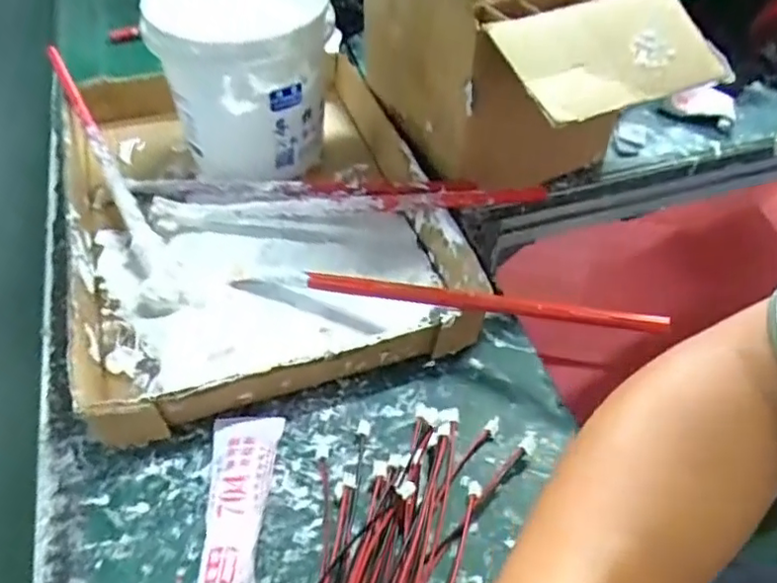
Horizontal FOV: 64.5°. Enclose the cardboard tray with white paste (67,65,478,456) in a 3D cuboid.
[{"bbox_3d":[-0.098,-0.069,0.436,0.246,0.038,0.326,-14,53,-13],"label":"cardboard tray with white paste"}]

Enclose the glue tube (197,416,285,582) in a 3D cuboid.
[{"bbox_3d":[-0.077,0.117,0.293,0.033,0.025,0.134,1,51,0],"label":"glue tube"}]

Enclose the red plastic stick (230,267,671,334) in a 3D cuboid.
[{"bbox_3d":[0.023,0.001,0.359,0.254,0.013,0.014,7,50,22],"label":"red plastic stick"}]

